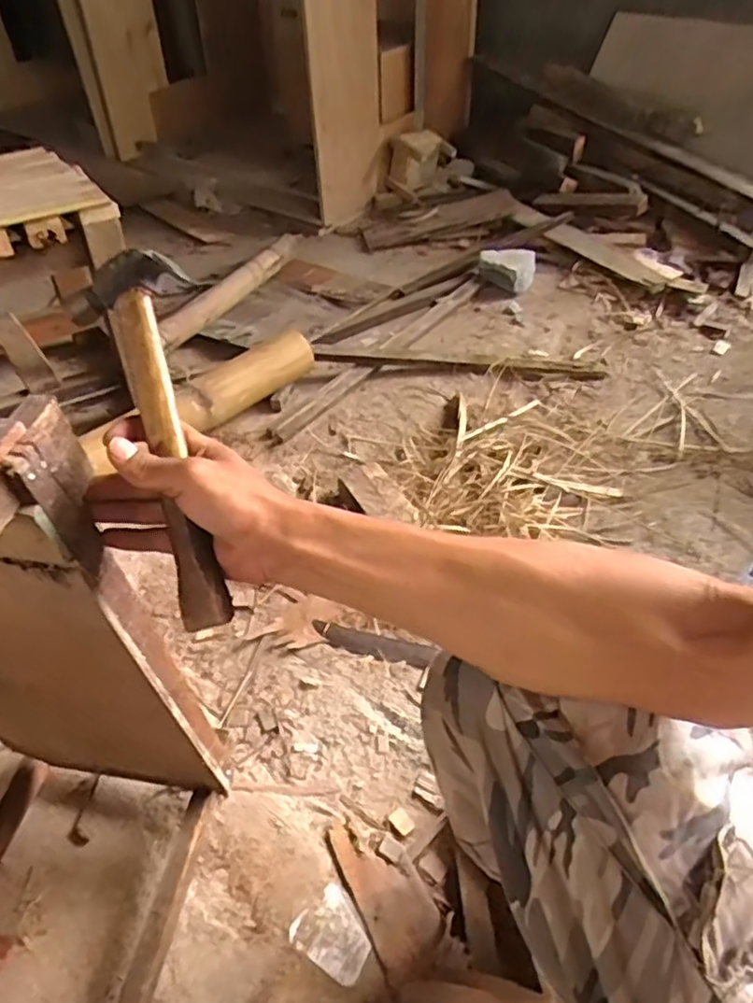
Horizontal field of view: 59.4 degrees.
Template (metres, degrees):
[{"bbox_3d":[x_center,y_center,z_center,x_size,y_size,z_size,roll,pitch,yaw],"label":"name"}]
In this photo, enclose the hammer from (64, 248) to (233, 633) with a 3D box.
[{"bbox_3d":[-0.139,-0.038,0.419,0.068,0.045,0.243,-15,83,-10],"label":"hammer"}]

